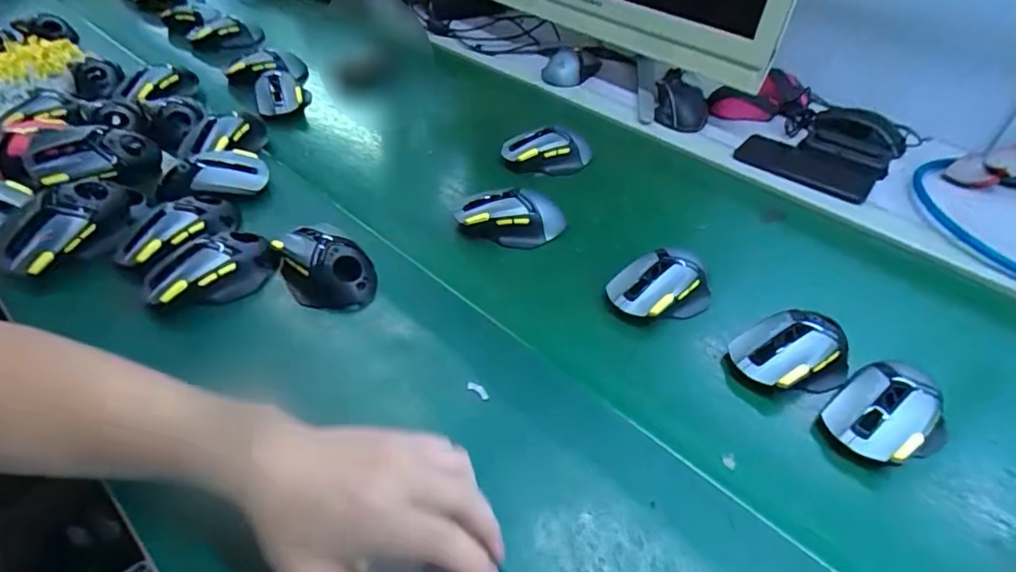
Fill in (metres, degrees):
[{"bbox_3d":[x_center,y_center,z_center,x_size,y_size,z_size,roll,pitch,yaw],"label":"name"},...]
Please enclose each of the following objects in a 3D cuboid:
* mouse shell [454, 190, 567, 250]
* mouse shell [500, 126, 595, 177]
[{"bbox_3d":[0.003,-0.074,0.595,0.115,0.050,0.062,4,45,2],"label":"mouse shell"},{"bbox_3d":[0.051,-0.176,0.692,0.113,0.040,0.054,-3,46,-4],"label":"mouse shell"}]

